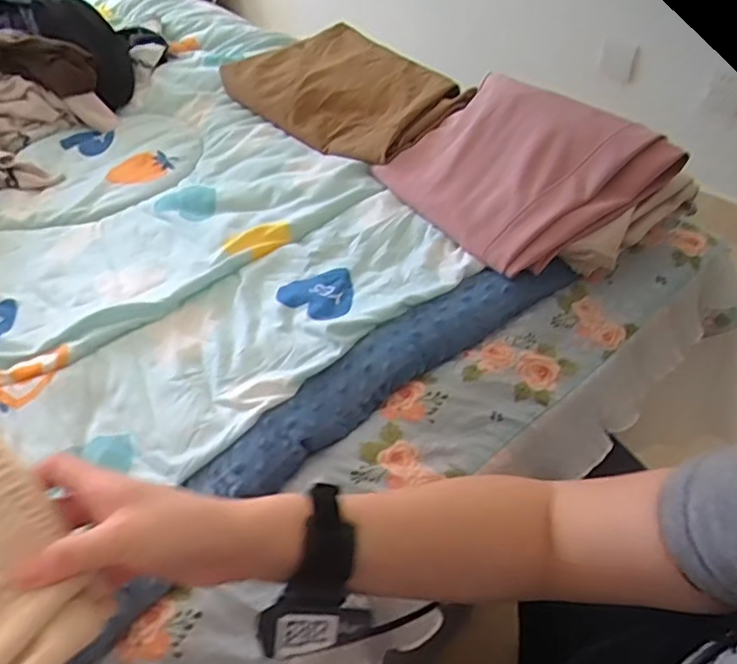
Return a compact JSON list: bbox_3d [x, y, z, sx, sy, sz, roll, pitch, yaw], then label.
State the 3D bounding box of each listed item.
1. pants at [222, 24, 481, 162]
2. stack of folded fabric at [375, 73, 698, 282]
[{"bbox_3d":[-0.038,-0.357,0.936,0.183,0.102,0.409,-32,50,-24],"label":"pants"},{"bbox_3d":[0.171,-0.202,0.733,0.214,0.117,0.270,-24,47,-18],"label":"stack of folded fabric"}]

